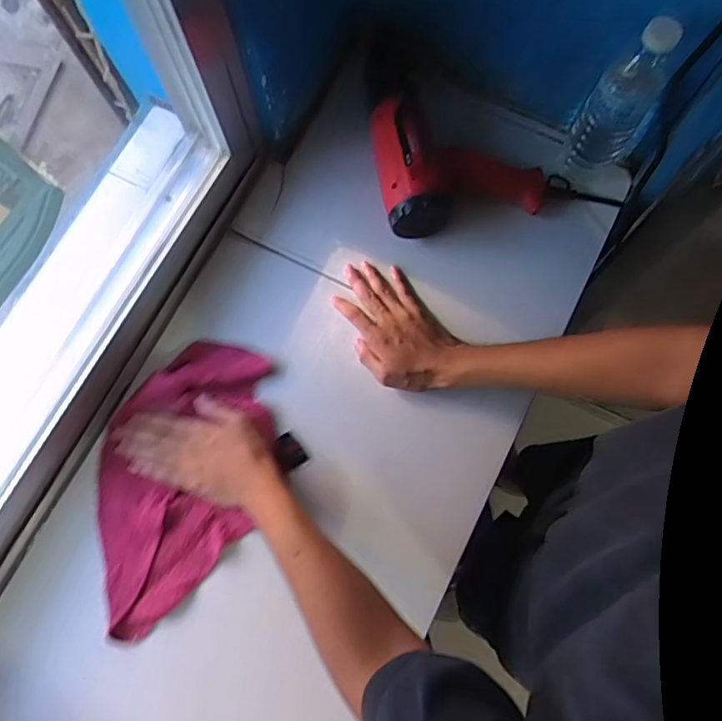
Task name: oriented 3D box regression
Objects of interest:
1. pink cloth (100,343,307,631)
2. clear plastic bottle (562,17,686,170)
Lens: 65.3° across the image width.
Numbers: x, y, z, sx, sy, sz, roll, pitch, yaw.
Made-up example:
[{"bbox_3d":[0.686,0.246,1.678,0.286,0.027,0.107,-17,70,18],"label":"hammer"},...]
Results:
[{"bbox_3d":[-0.186,0.133,0.612,0.203,0.015,0.314,16,76,5],"label":"pink cloth"},{"bbox_3d":[0.282,-0.277,0.608,0.070,0.203,0.064,26,78,7],"label":"clear plastic bottle"}]

